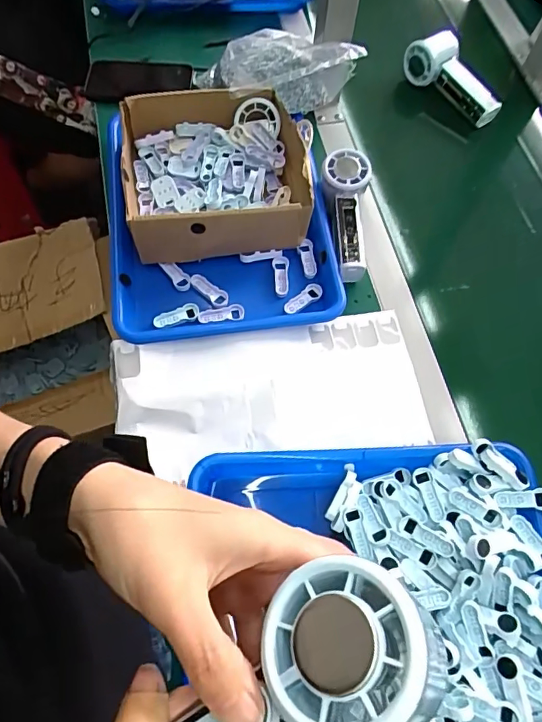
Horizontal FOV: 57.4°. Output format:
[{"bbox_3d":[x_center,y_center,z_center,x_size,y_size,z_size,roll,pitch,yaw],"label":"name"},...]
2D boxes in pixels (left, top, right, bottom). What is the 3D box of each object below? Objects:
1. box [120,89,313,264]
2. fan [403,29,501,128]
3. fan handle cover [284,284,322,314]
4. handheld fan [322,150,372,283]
[{"bbox_3d":[-0.066,-0.227,0.588,0.205,0.075,0.219,-9,66,-7],"label":"box"},{"bbox_3d":[0.262,-0.402,0.701,0.059,0.053,0.148,-38,72,-18],"label":"fan"},{"bbox_3d":[0.036,-0.070,0.568,0.051,0.012,0.018,-34,71,-17],"label":"fan handle cover"},{"bbox_3d":[0.092,-0.172,0.585,0.053,0.032,0.154,-2,78,-4],"label":"handheld fan"}]

